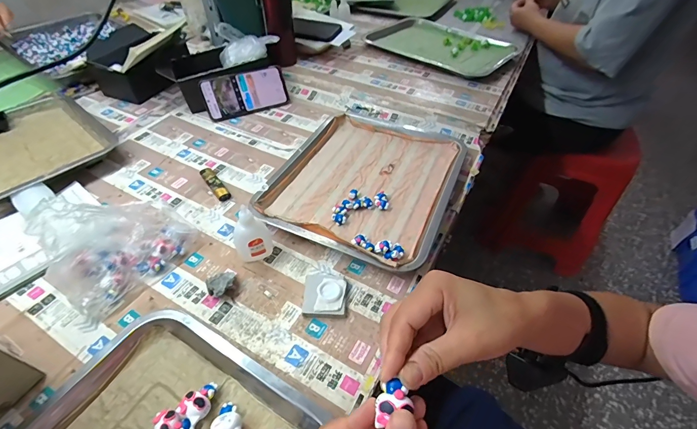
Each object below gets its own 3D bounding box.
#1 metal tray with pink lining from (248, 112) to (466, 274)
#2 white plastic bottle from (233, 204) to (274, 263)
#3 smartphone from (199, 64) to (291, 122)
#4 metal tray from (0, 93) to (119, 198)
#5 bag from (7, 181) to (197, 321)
[{"bbox_3d":[0.032,-0.061,0.549,0.264,0.033,0.315,20,49,16],"label":"metal tray with pink lining"},{"bbox_3d":[-0.122,0.022,0.426,0.046,0.087,0.030,-13,49,-14],"label":"white plastic bottle"},{"bbox_3d":[-0.210,-0.251,0.689,0.165,0.080,0.008,-18,20,-14],"label":"smartphone"},{"bbox_3d":[-0.560,-0.126,0.590,0.287,0.033,0.214,33,54,26],"label":"metal tray"},{"bbox_3d":[-0.289,0.020,0.403,0.104,0.115,0.142,27,52,22],"label":"bag"}]

